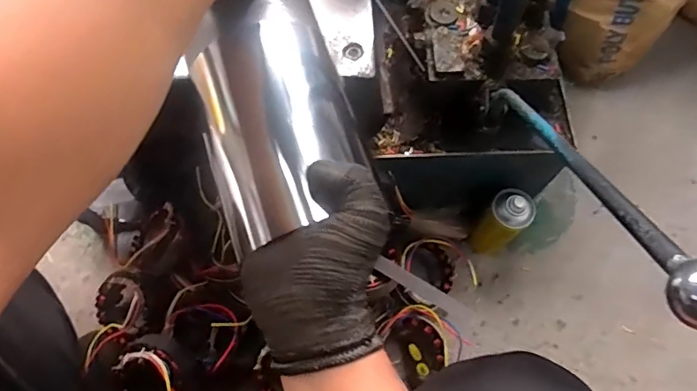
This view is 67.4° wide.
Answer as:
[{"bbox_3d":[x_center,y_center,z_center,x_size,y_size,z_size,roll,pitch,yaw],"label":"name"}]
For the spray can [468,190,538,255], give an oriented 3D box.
[{"bbox_3d":[0.242,0.049,0.833,0.067,0.171,0.059,41,73,13],"label":"spray can"}]

